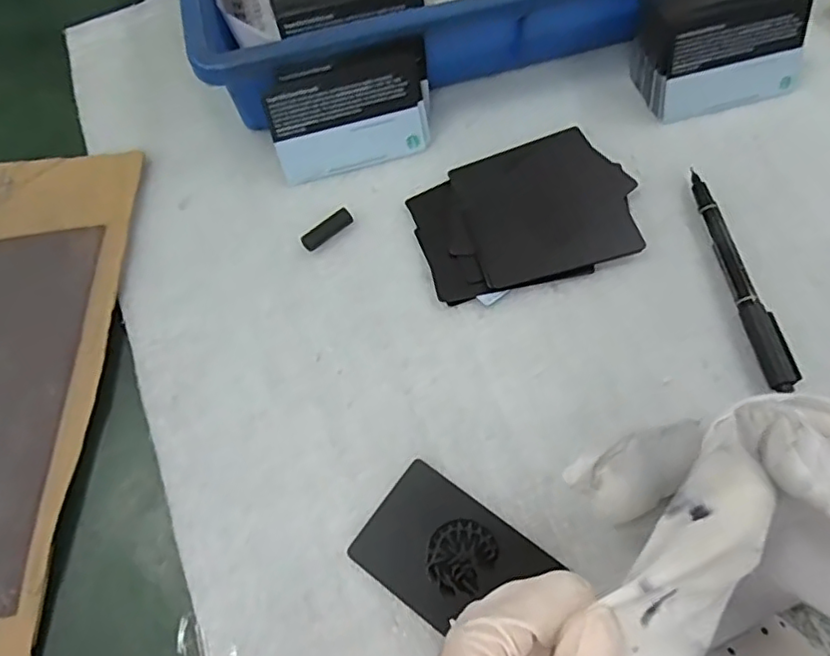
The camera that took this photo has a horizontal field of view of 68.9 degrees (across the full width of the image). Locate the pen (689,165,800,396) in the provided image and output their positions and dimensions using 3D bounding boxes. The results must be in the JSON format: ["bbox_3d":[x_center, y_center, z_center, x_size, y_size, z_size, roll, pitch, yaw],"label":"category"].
[{"bbox_3d":[0.168,-0.029,0.317,0.015,0.010,0.127,-9,63,-3],"label":"pen"}]

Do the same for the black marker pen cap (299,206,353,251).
[{"bbox_3d":[-0.048,-0.055,0.338,0.032,0.011,0.007,-33,67,-14],"label":"black marker pen cap"}]

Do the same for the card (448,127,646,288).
[{"bbox_3d":[0.070,-0.069,0.336,0.087,0.005,0.083,-15,69,-5],"label":"card"}]

